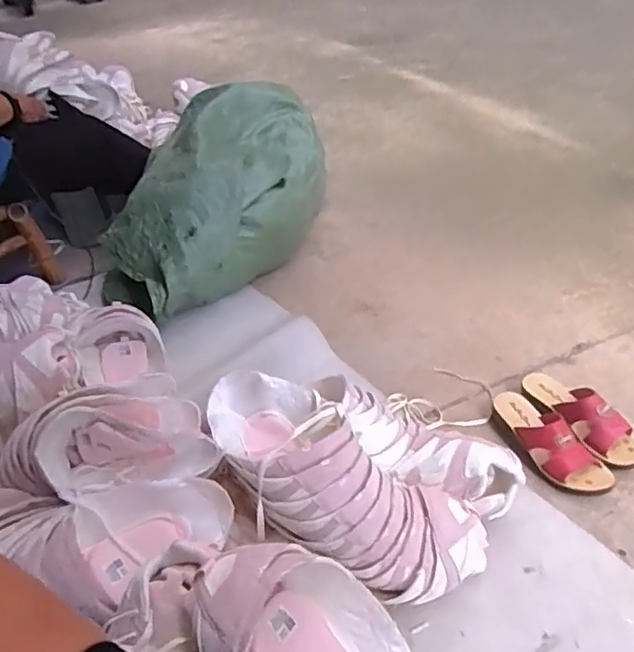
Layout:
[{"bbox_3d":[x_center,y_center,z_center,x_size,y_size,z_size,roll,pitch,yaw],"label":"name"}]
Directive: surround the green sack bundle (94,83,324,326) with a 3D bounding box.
[{"bbox_3d":[-0.249,-0.327,1.493,0.442,0.325,0.717,13,42,21],"label":"green sack bundle"}]

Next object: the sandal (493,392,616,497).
[{"bbox_3d":[0.378,0.182,0.978,0.088,0.083,0.226,-21,42,-19],"label":"sandal"}]

